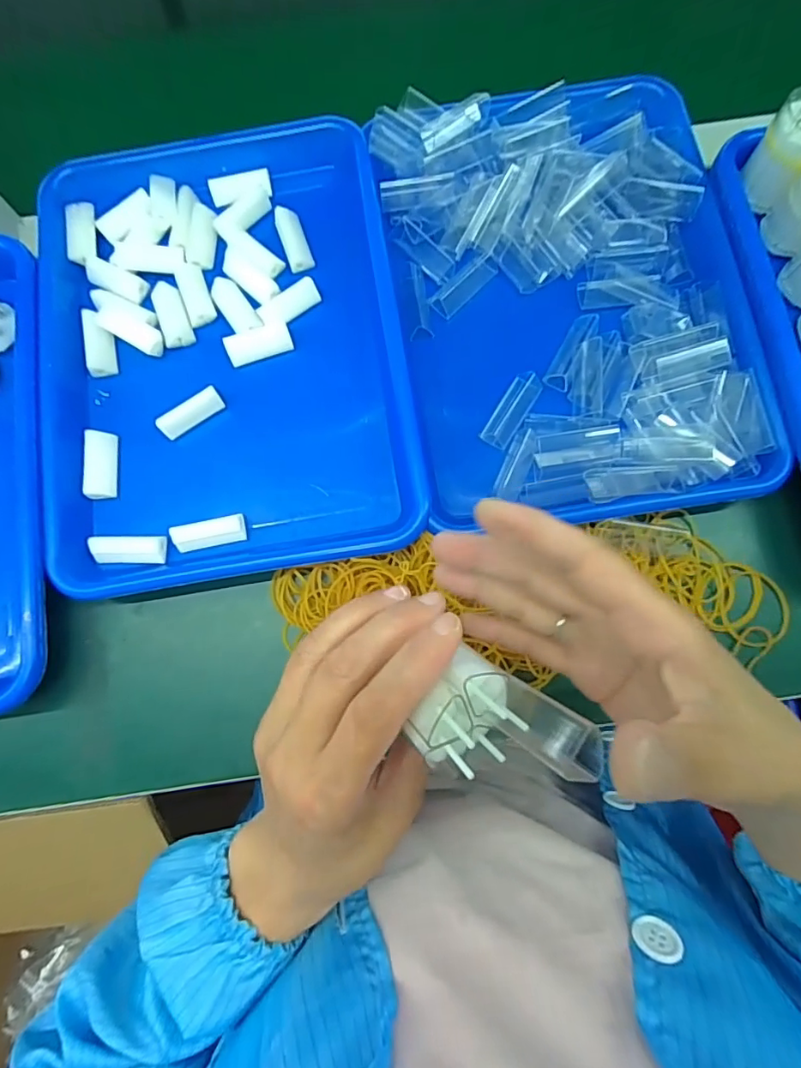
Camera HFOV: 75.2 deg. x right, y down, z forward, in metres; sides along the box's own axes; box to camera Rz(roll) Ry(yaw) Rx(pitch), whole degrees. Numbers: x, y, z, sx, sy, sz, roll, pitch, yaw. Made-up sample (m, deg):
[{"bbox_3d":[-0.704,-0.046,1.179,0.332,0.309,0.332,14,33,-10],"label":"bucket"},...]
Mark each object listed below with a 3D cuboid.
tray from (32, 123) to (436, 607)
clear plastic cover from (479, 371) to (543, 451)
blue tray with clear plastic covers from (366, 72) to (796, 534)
[{"bbox_3d":[-0.125,-0.137,0.367,0.242,0.033,0.331,-10,82,1],"label":"tray"},{"bbox_3d":[0.078,-0.087,0.361,0.021,0.009,0.057,33,81,7],"label":"clear plastic cover"},{"bbox_3d":[0.114,-0.169,0.362,0.229,0.032,0.320,-9,78,0],"label":"blue tray with clear plastic covers"}]

